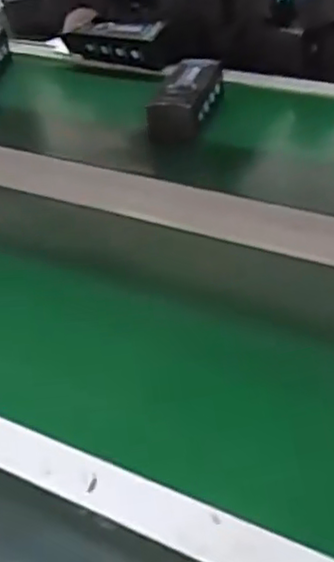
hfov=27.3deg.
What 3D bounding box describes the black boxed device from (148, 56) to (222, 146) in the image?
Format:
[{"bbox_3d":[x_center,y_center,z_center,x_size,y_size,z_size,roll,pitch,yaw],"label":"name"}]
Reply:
[{"bbox_3d":[0.026,-0.250,0.954,0.071,0.057,0.152,7,41,17],"label":"black boxed device"}]

